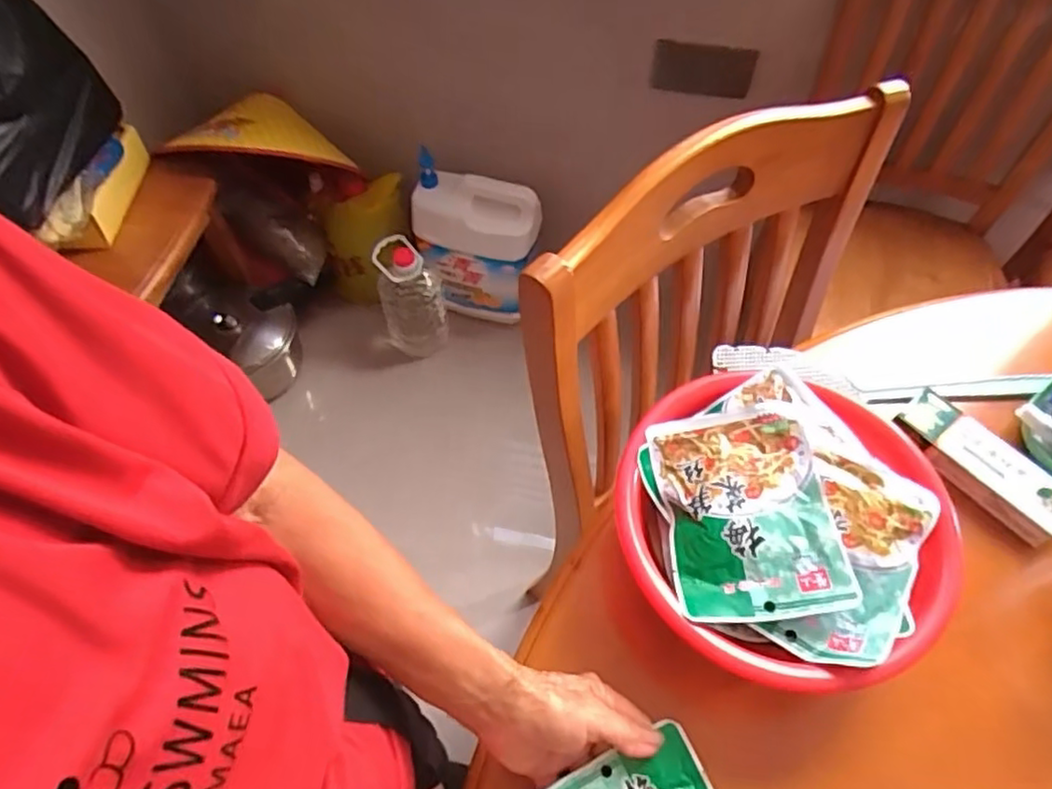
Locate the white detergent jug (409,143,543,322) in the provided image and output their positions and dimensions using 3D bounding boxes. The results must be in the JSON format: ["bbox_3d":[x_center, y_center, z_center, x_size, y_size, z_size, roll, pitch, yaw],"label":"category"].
[{"bbox_3d":[-0.105,-0.319,1.436,0.266,0.299,0.141,12,59,7],"label":"white detergent jug"}]

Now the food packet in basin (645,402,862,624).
[{"bbox_3d":[0.154,0.080,0.464,0.110,0.028,0.151,-4,59,-2],"label":"food packet in basin"}]

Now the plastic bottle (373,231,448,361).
[{"bbox_3d":[-0.248,-0.202,1.446,0.135,0.277,0.123,-13,60,-8],"label":"plastic bottle"}]

